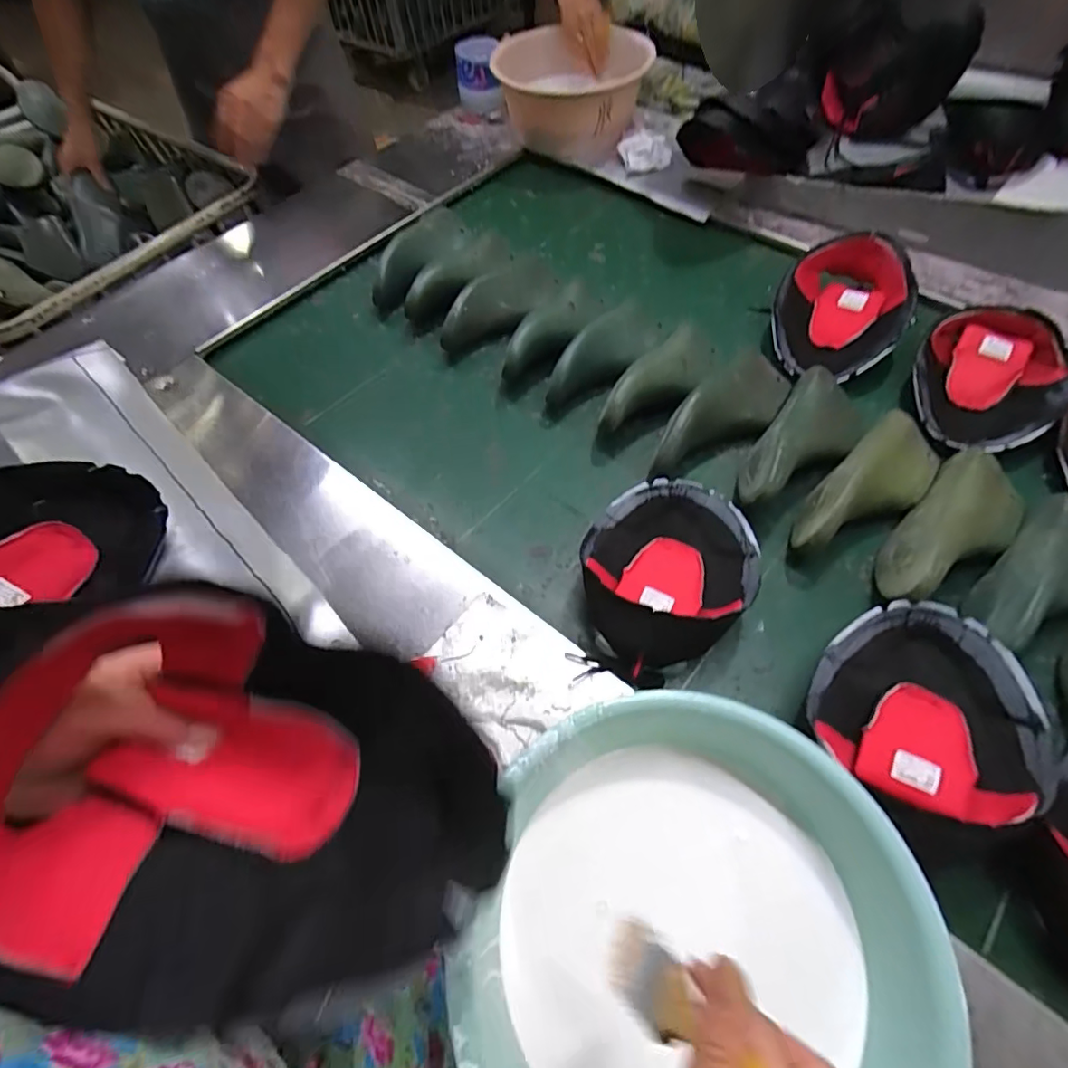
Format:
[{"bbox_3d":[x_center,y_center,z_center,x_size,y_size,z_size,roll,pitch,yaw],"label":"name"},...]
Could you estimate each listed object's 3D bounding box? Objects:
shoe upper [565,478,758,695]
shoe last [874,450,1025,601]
[{"bbox_3d":[0.146,0.030,0.592,0.172,0.077,0.254,12,61,10],"label":"shoe upper"},{"bbox_3d":[0.462,-0.012,0.600,0.235,0.071,0.102,-36,63,-17],"label":"shoe last"}]

